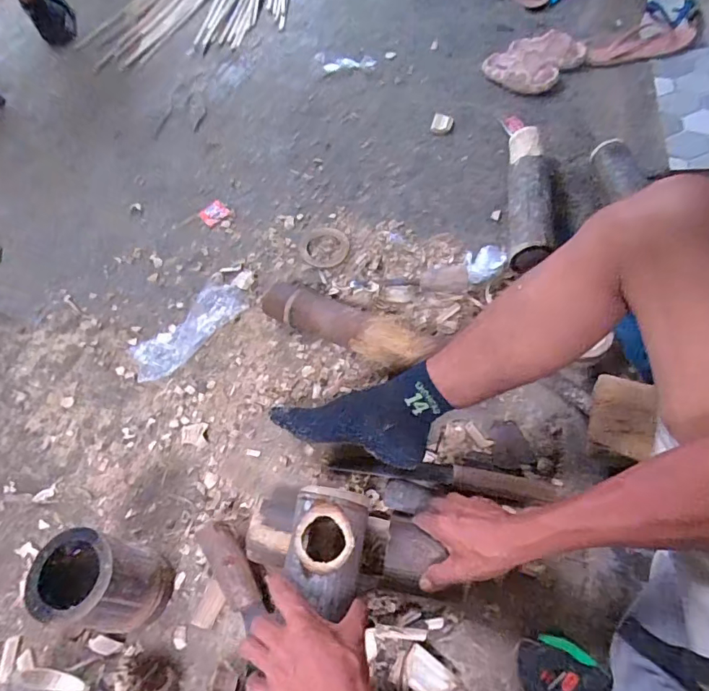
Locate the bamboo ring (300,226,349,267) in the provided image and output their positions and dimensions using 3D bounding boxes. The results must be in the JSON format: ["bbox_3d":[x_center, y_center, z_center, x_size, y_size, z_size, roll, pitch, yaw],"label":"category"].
[{"bbox_3d":[-0.056,-0.189,0.874,0.094,0.023,0.082,-14,60,-4],"label":"bamboo ring"}]

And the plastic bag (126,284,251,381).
[{"bbox_3d":[-0.288,-0.029,0.801,0.215,0.027,0.089,-37,64,-16],"label":"plastic bag"}]

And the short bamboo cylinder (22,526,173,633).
[{"bbox_3d":[-0.294,0.280,0.544,0.115,0.142,0.097,6,61,7],"label":"short bamboo cylinder"}]

